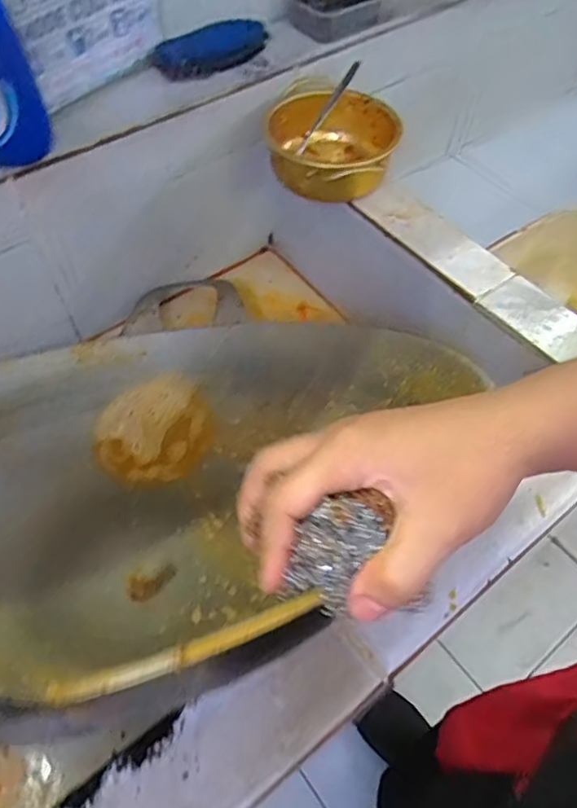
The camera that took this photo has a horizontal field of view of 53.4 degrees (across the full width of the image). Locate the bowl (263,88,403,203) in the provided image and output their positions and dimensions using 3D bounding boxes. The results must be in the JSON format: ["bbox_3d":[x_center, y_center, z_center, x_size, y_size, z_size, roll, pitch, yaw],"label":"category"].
[{"bbox_3d":[0.052,-0.334,0.752,0.161,0.080,0.166,1,57,-1],"label":"bowl"}]

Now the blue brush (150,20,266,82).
[{"bbox_3d":[-0.095,-0.450,0.726,0.157,0.042,0.038,-29,62,-19],"label":"blue brush"}]

